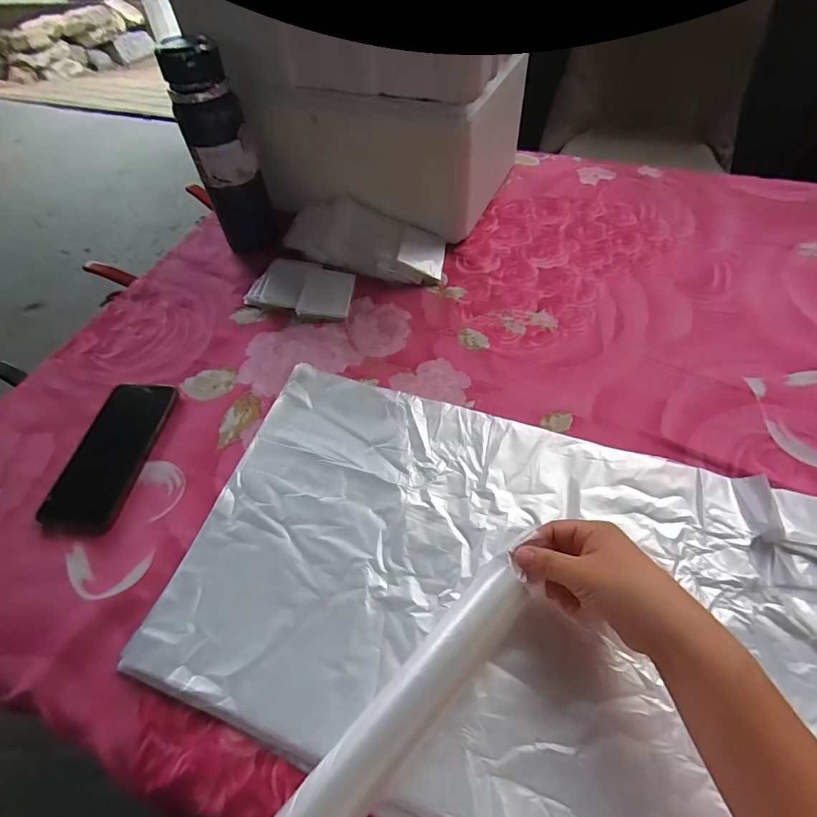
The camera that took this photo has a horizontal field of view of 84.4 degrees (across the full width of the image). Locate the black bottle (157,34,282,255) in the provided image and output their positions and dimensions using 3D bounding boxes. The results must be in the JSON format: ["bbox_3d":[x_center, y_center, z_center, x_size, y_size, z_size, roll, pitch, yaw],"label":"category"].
[{"bbox_3d":[-0.243,-0.333,0.600,0.077,0.246,0.071,-21,55,-10],"label":"black bottle"}]

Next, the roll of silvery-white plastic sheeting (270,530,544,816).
[{"bbox_3d":[-0.041,0.232,0.274,0.040,0.031,0.353,35,64,26],"label":"roll of silvery-white plastic sheeting"}]

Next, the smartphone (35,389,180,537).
[{"bbox_3d":[-0.307,0.045,0.463,0.082,0.013,0.170,4,55,7],"label":"smartphone"}]

